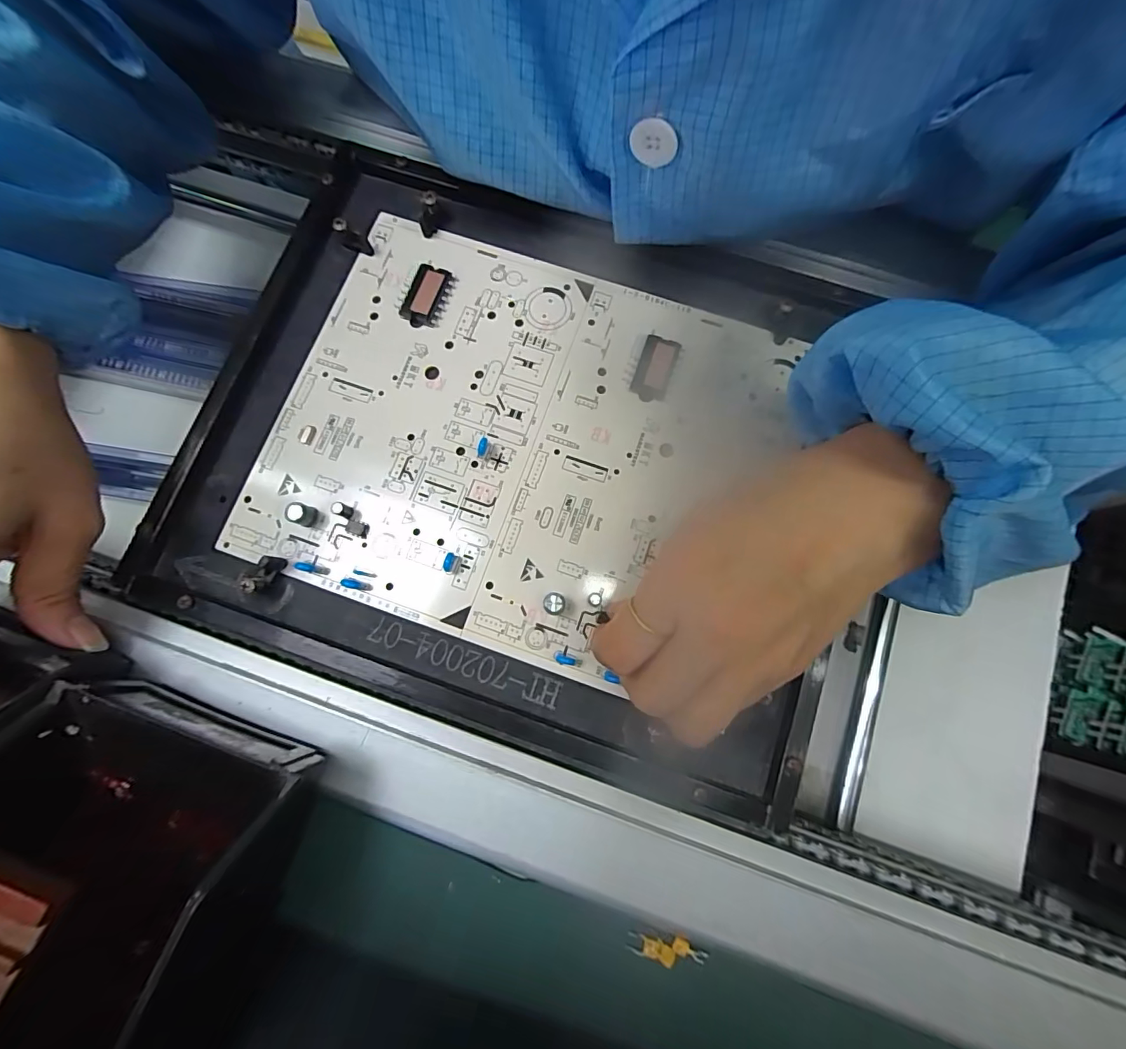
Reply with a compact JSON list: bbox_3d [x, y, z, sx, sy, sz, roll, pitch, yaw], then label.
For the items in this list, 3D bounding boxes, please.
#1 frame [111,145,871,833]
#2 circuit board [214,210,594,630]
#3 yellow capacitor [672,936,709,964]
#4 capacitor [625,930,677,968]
[{"bbox_3d":[-0.023,-0.039,0.247,0.314,0.014,0.278,16,79,3],"label":"frame"},{"bbox_3d":[-0.079,-0.064,0.252,0.132,0.007,0.201,19,79,4],"label":"circuit board"},{"bbox_3d":[0.053,0.180,0.202,0.014,0.004,0.006,16,78,16],"label":"yellow capacitor"},{"bbox_3d":[0.038,0.180,0.204,0.020,0.004,0.007,10,78,16],"label":"capacitor"}]

